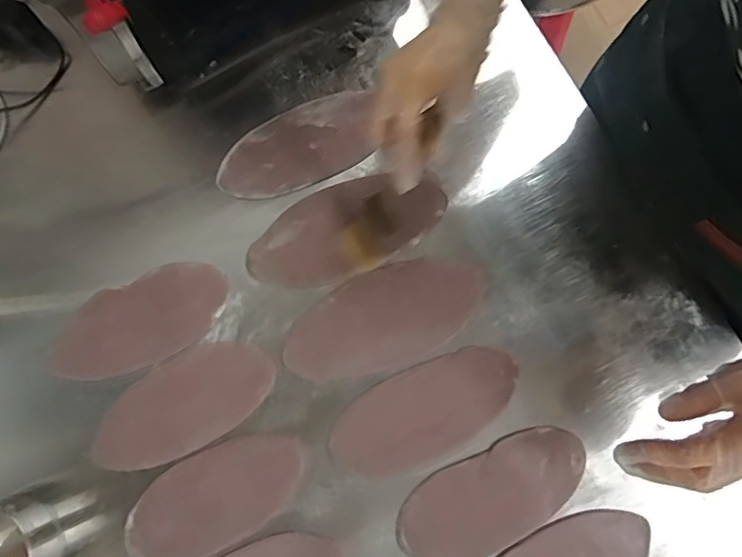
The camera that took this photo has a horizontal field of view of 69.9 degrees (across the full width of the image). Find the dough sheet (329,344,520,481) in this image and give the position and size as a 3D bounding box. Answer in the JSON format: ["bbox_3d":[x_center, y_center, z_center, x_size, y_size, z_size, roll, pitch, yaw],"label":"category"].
[{"bbox_3d":[0.052,0.126,0.510,0.188,0.004,0.080,-25,80,-4],"label":"dough sheet"}]

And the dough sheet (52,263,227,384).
[{"bbox_3d":[-0.227,0.042,0.525,0.171,0.014,0.082,-25,80,-4],"label":"dough sheet"}]

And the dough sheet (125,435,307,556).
[{"bbox_3d":[-0.142,0.201,0.489,0.170,0.015,0.083,-26,80,-4],"label":"dough sheet"}]

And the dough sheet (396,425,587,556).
[{"bbox_3d":[0.113,0.202,0.491,0.182,0.005,0.080,-26,80,-4],"label":"dough sheet"}]

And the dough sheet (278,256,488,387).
[{"bbox_3d":[0.015,0.039,0.526,0.203,0.004,0.093,-23,80,-4],"label":"dough sheet"}]

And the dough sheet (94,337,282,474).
[{"bbox_3d":[-0.181,0.121,0.510,0.177,0.015,0.085,-30,80,-5],"label":"dough sheet"}]

